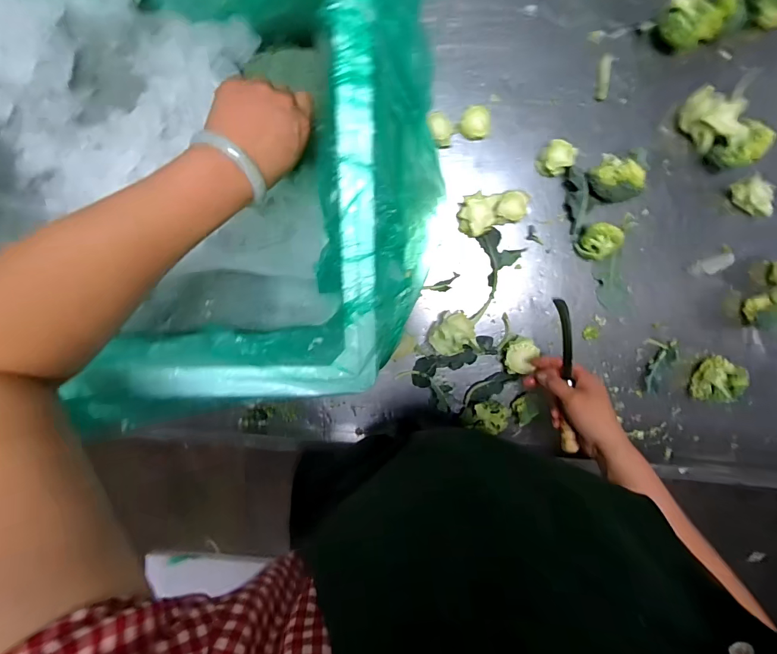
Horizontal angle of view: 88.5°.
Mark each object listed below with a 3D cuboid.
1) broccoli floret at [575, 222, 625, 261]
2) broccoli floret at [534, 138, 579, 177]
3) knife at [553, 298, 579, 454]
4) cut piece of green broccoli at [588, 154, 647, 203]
[{"bbox_3d":[0.311,-0.125,0.582,0.058,0.041,0.051,-4,98,1],"label":"broccoli floret"},{"bbox_3d":[0.237,-0.239,0.568,0.044,0.035,0.043,0,99,1],"label":"broccoli floret"},{"bbox_3d":[0.235,0.063,0.526,0.018,0.021,0.201,0,87,1],"label":"knife"},{"bbox_3d":[0.321,-0.208,0.567,0.060,0.051,0.070,-37,96,6],"label":"cut piece of green broccoli"}]

